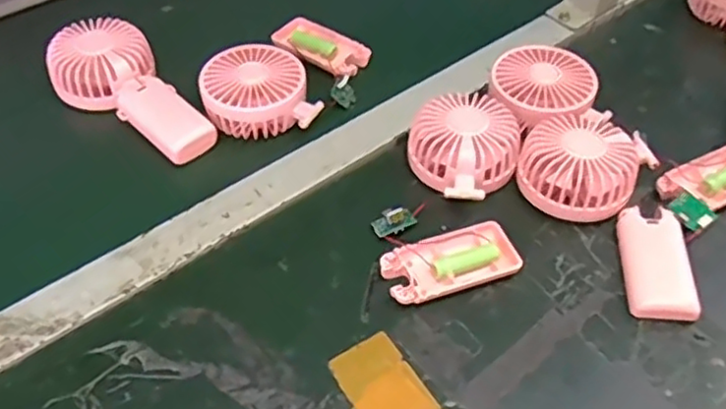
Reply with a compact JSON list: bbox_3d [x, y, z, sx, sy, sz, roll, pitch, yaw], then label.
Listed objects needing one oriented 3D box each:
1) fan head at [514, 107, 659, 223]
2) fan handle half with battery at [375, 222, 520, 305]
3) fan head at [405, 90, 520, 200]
[{"bbox_3d":[0.175,-0.033,0.531,0.102,0.049,0.086,-35,57,-27],"label":"fan head"},{"bbox_3d":[0.062,0.043,0.480,0.094,0.017,0.043,-15,50,-14],"label":"fan handle half with battery"},{"bbox_3d":[0.083,-0.048,0.534,0.079,0.040,0.081,0,48,0],"label":"fan head"}]

